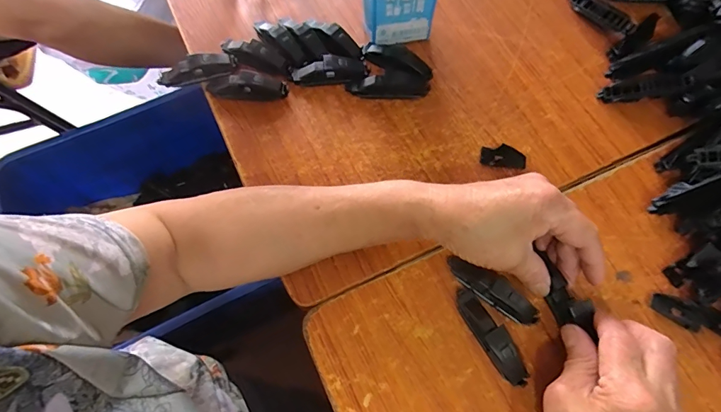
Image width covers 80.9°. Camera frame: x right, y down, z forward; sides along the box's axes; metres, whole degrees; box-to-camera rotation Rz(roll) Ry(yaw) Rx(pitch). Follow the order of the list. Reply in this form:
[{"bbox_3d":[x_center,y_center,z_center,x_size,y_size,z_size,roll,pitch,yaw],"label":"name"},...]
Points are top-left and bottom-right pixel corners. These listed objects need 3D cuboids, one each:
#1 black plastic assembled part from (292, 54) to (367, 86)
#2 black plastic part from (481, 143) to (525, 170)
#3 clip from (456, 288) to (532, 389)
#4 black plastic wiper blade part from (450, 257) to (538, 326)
[{"bbox_3d":[-0.031,-0.136,0.427,0.072,0.018,0.023,-6,68,-2],"label":"black plastic assembled part"},{"bbox_3d":[0.134,-0.045,0.395,0.040,0.011,0.019,8,68,4],"label":"black plastic part"},{"bbox_3d":[0.102,0.102,0.329,0.019,0.023,0.080,-29,70,-11],"label":"clip"},{"bbox_3d":[0.107,0.068,0.342,0.080,0.025,0.017,34,72,13],"label":"black plastic wiper blade part"}]

